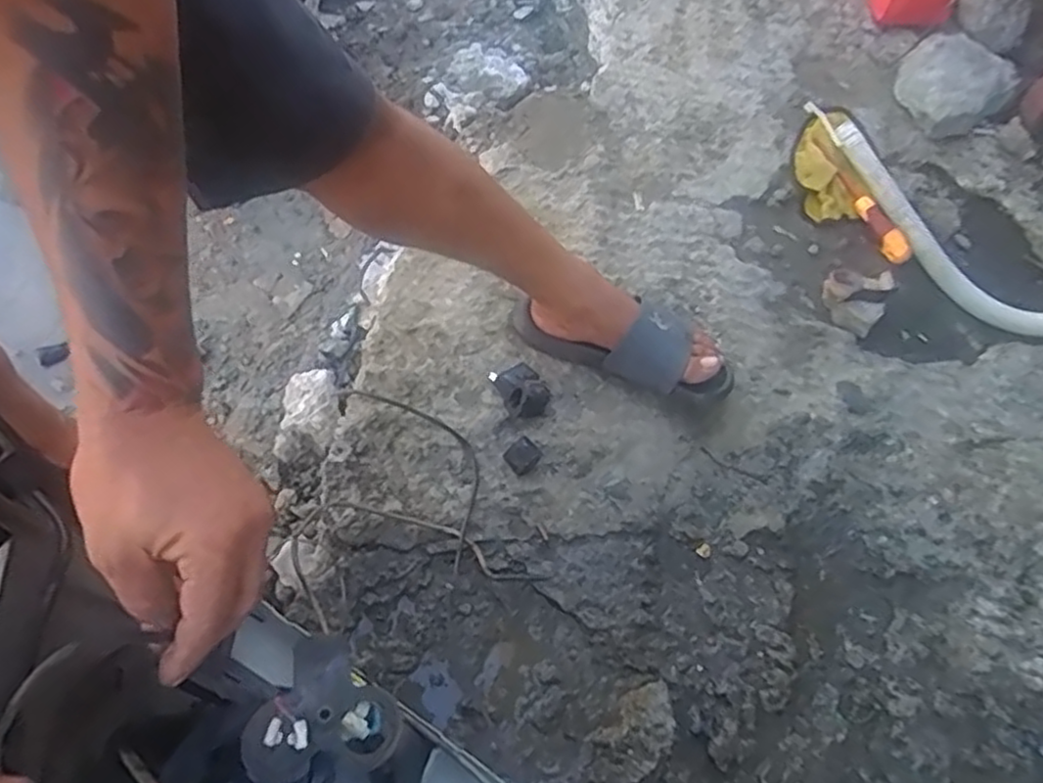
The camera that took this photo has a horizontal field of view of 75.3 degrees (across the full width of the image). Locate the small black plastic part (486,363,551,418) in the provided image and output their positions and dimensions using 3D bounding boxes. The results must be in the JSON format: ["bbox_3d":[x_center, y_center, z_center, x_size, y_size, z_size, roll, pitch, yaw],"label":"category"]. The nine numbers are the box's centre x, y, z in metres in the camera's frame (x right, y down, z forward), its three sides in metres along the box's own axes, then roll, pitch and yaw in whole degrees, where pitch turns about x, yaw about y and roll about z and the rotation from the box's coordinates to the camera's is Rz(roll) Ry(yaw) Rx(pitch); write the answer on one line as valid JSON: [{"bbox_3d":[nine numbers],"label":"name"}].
[{"bbox_3d":[0.001,-0.001,0.781,0.053,0.033,0.070,-24,71,-19],"label":"small black plastic part"}]

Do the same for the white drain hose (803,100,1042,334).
[{"bbox_3d":[0.690,-0.338,0.887,0.311,0.282,0.480,-19,70,-17],"label":"white drain hose"}]

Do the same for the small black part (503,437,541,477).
[{"bbox_3d":[0.001,0.073,0.754,0.034,0.032,0.032,-40,77,-23],"label":"small black part"}]

